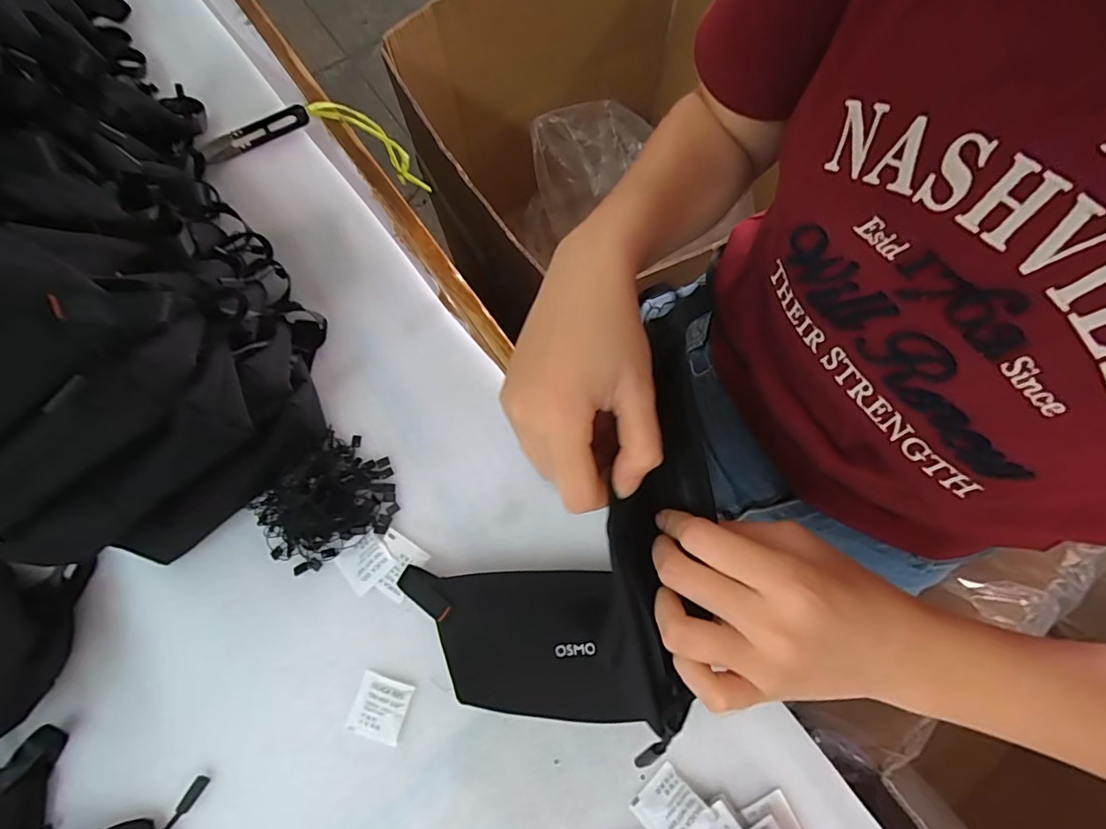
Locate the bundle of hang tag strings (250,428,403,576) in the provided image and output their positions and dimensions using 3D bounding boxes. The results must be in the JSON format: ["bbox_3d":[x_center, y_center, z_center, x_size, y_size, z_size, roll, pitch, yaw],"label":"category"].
[{"bbox_3d":[-0.178,0.069,0.384,0.085,0.035,0.103,41,80,10],"label":"bundle of hang tag strings"}]

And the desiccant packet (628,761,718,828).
[{"bbox_3d":[0.080,0.267,0.335,0.042,0.005,0.039,38,82,28],"label":"desiccant packet"}]

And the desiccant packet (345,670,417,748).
[{"bbox_3d":[-0.125,0.214,0.362,0.039,0.005,0.041,15,77,5],"label":"desiccant packet"}]

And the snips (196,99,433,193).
[{"bbox_3d":[-0.218,-0.273,0.507,0.224,0.078,0.023,-18,71,-49],"label":"snips"}]

